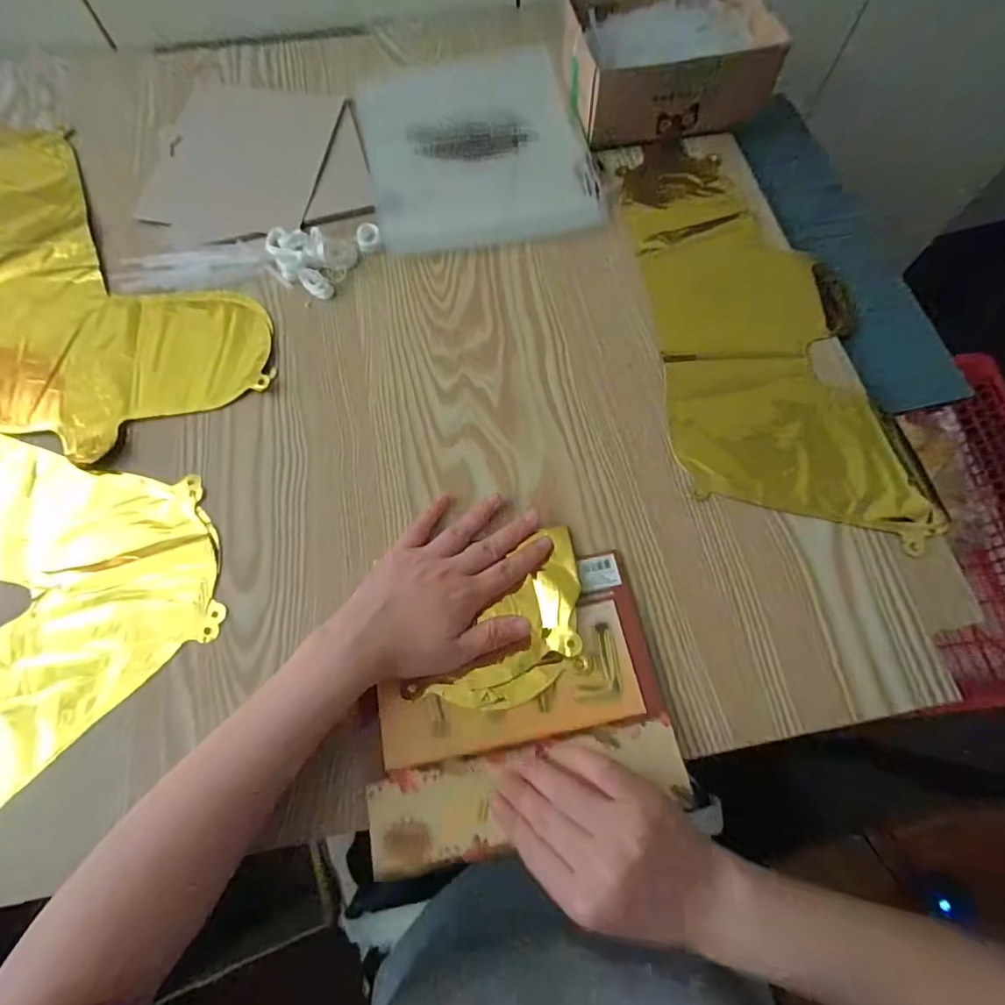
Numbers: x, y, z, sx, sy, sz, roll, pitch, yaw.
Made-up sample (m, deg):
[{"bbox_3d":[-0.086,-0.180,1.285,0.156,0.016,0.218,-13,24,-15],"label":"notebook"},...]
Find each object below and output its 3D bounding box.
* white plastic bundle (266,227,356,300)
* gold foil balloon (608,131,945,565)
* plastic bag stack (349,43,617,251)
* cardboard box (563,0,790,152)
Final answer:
[{"bbox_3d":[-0.176,-0.223,0.459,0.079,0.017,0.058,30,73,11],"label":"white plastic bundle"},{"bbox_3d":[0.222,-0.159,0.444,0.187,0.016,0.391,-3,70,0],"label":"gold foil balloon"},{"bbox_3d":[-0.028,-0.354,0.506,0.209,0.020,0.234,-12,70,-4],"label":"plastic bag stack"},{"bbox_3d":[0.163,-0.432,0.507,0.191,0.065,0.129,-9,70,-2],"label":"cardboard box"}]

